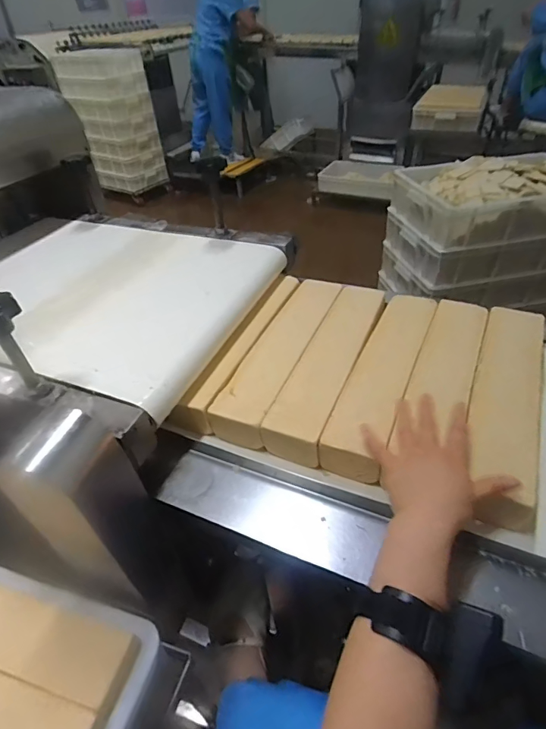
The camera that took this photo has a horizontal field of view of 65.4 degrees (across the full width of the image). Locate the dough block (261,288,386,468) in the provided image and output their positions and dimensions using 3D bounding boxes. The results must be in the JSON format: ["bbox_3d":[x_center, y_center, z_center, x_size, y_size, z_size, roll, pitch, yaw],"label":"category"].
[{"bbox_3d":[0.092,-0.002,0.651,0.087,0.057,0.348,15,45,21],"label":"dough block"}]

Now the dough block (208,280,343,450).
[{"bbox_3d":[0.015,-0.020,0.678,0.081,0.061,0.343,14,44,20],"label":"dough block"}]

